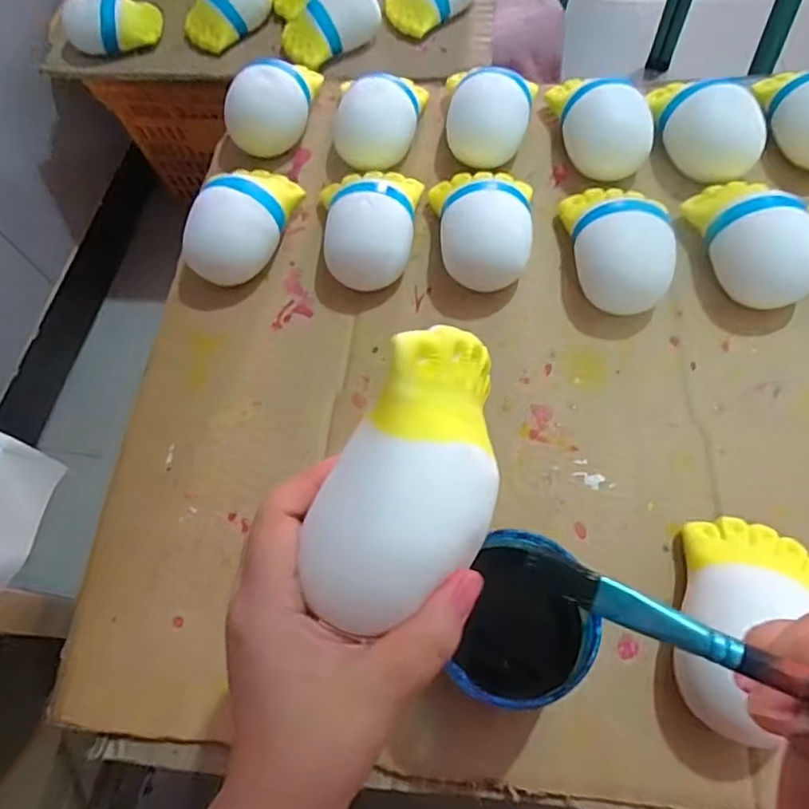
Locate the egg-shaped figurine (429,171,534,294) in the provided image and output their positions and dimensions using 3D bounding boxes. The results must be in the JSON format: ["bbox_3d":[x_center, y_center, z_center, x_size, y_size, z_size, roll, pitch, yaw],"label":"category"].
[{"bbox_3d":[0.062,-0.148,0.460,0.085,0.052,0.112,2,63,5],"label":"egg-shaped figurine"}]

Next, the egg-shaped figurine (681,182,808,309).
[{"bbox_3d":[0.263,-0.131,0.435,0.066,0.059,0.112,-5,62,1],"label":"egg-shaped figurine"}]

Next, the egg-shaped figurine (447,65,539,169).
[{"bbox_3d":[0.075,-0.269,0.517,0.079,0.054,0.109,10,64,9],"label":"egg-shaped figurine"}]

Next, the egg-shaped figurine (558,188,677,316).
[{"bbox_3d":[0.171,-0.129,0.441,0.078,0.053,0.115,-8,62,0],"label":"egg-shaped figurine"}]

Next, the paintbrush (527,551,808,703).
[{"bbox_3d":[0.121,0.074,0.119,0.196,0.005,0.009,19,65,20],"label":"paintbrush"}]

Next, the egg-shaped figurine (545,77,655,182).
[{"bbox_3d":[0.172,-0.255,0.501,0.072,0.055,0.113,-12,62,-2],"label":"egg-shaped figurine"}]

